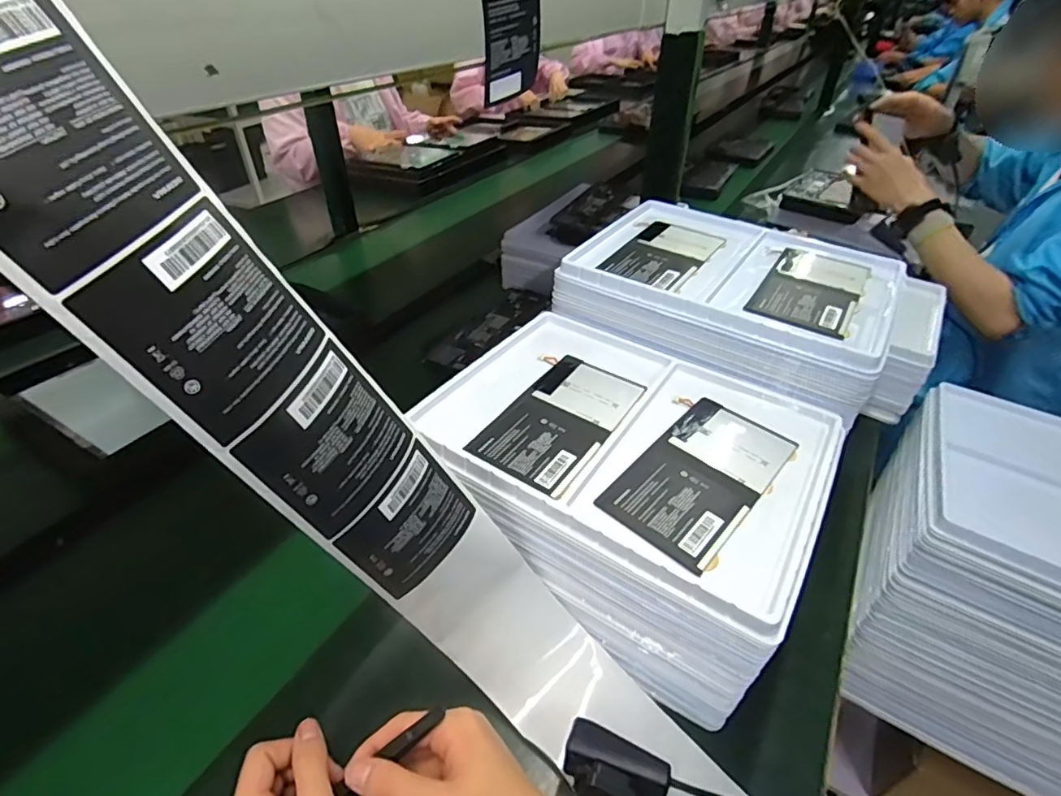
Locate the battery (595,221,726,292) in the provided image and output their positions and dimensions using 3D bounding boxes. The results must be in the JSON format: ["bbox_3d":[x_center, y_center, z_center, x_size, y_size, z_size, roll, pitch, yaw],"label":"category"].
[{"bbox_3d":[0.154,-0.168,0.621,0.093,0.009,0.164,24,44,27],"label":"battery"}]

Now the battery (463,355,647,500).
[{"bbox_3d":[0.028,0.016,0.486,0.093,0.006,0.171,24,43,23],"label":"battery"}]

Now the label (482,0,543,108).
[{"bbox_3d":[-0.013,-0.280,0.422,0.008,0.078,0.080,23,47,23],"label":"label"}]

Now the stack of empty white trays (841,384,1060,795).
[{"bbox_3d":[0.557,0.194,0.637,0.254,0.285,0.325,22,43,25],"label":"stack of empty white trays"}]

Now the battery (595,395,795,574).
[{"bbox_3d":[0.141,0.057,0.440,0.092,0.007,0.173,29,47,31],"label":"battery"}]

